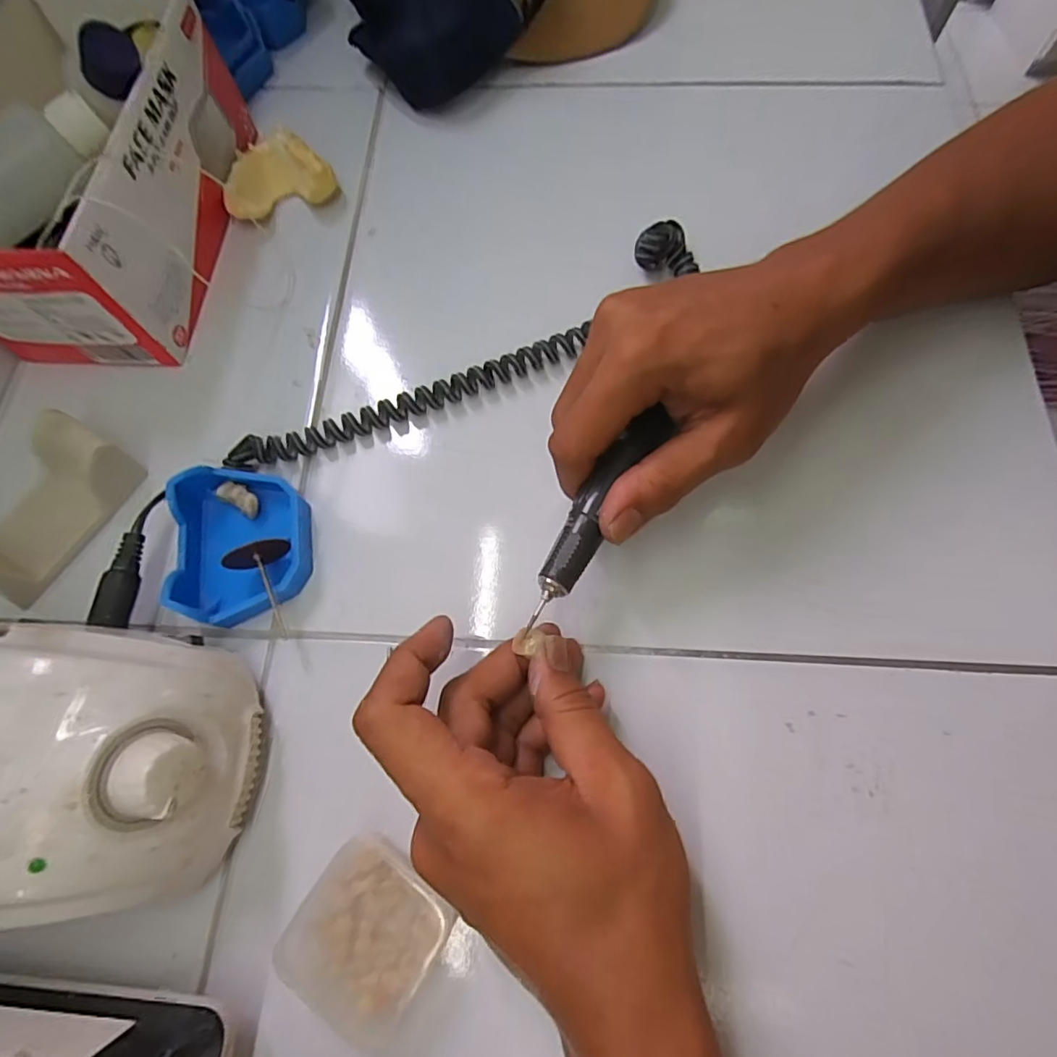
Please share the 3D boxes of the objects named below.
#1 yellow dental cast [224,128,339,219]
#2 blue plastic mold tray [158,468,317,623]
[{"bbox_3d":[-0.165,-0.230,0.360,0.067,0.028,0.050,-24,70,-6],"label":"yellow dental cast"},{"bbox_3d":[-0.145,0.006,0.281,0.060,0.028,0.074,-9,69,-1],"label":"blue plastic mold tray"}]

